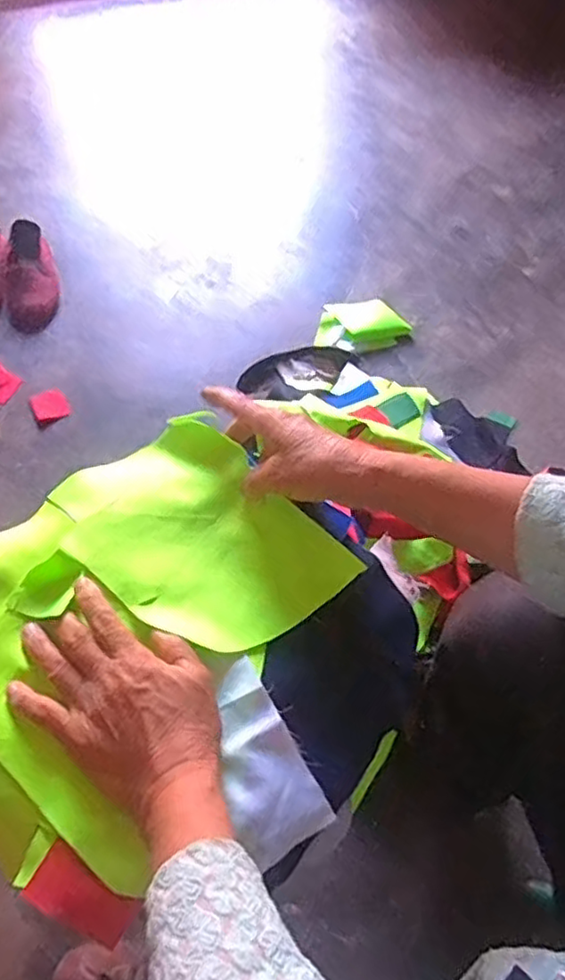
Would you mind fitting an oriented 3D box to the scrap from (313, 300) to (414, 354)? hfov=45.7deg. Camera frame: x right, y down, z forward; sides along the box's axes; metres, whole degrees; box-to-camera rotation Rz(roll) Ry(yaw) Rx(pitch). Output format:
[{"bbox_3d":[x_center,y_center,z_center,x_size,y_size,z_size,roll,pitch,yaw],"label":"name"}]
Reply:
[{"bbox_3d":[0.141,-0.291,1.184,0.161,0.033,0.089,-8,59,-6],"label":"scrap"}]

